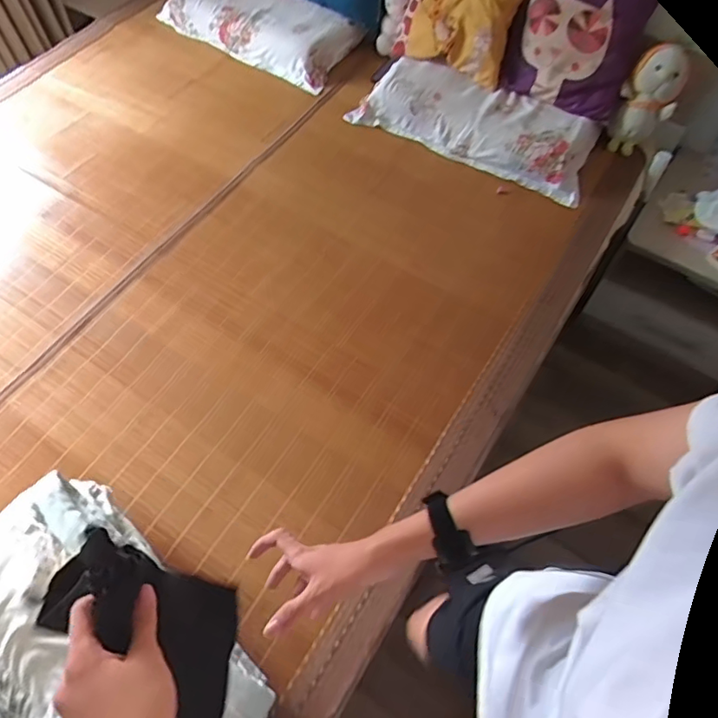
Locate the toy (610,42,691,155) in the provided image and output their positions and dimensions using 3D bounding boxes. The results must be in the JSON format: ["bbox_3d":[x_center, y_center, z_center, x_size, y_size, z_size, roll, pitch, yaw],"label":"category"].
[{"bbox_3d":[0.630,-0.561,1.191,0.111,0.262,0.073,23,62,14],"label":"toy"}]

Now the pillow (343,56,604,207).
[{"bbox_3d":[0.308,-0.628,1.423,0.643,0.175,0.243,36,67,19],"label":"pillow"}]

